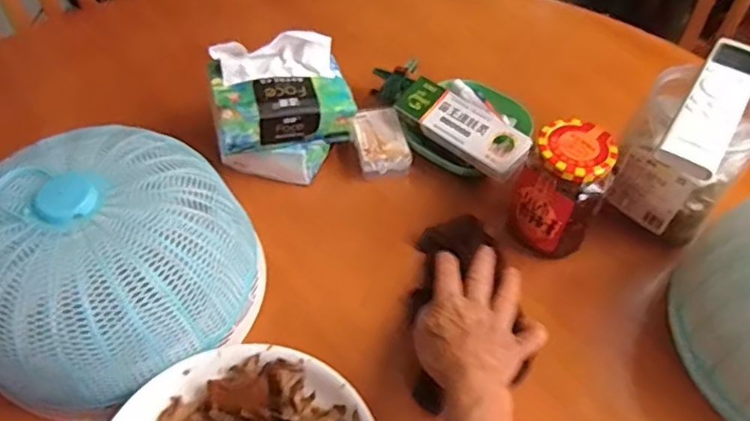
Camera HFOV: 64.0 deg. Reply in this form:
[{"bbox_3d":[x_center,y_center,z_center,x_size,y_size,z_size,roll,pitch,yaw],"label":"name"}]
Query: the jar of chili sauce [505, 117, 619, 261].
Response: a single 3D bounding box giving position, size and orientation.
[{"bbox_3d":[0.167,-0.015,0.542,0.071,0.118,0.068,0,52,0],"label":"jar of chili sauce"}]

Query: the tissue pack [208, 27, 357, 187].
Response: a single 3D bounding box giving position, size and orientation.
[{"bbox_3d":[-0.095,-0.096,0.611,0.143,0.113,0.104,-10,53,-9],"label":"tissue pack"}]

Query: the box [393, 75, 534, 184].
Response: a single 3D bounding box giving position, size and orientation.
[{"bbox_3d":[0.087,-0.085,0.610,0.147,0.020,0.056,38,87,25],"label":"box"}]

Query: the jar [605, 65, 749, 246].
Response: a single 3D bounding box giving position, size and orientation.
[{"bbox_3d":[0.278,-0.047,0.551,0.101,0.123,0.084,35,59,24],"label":"jar"}]

